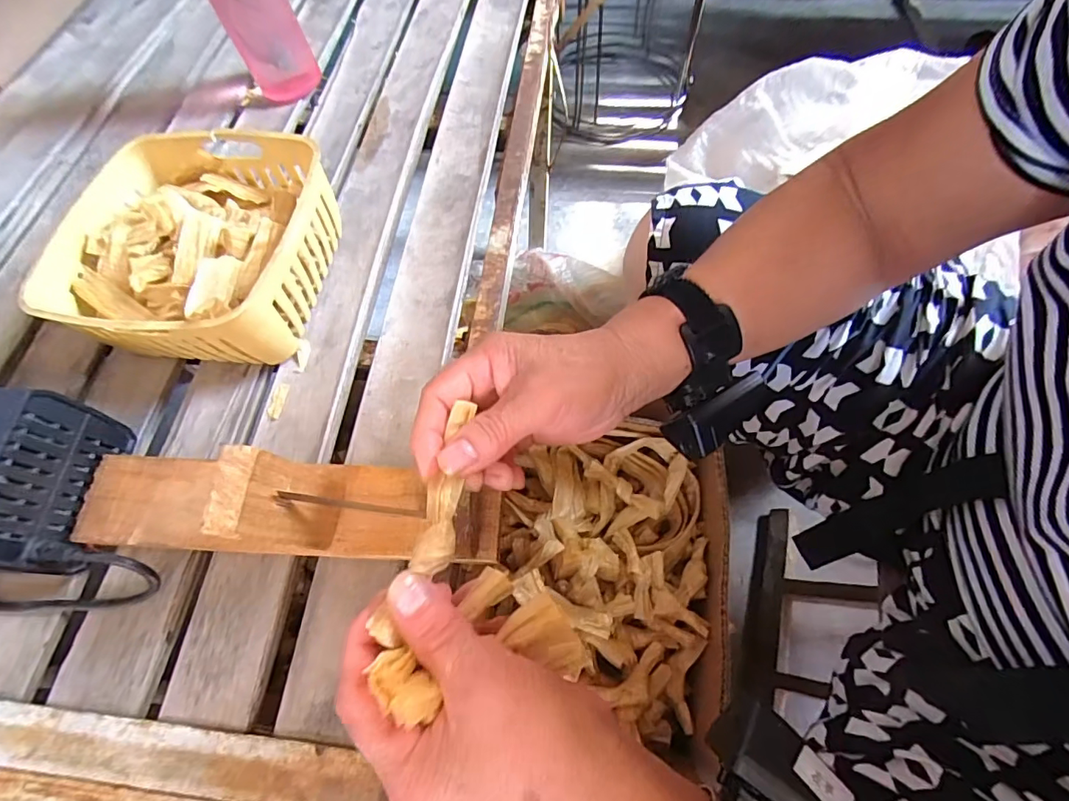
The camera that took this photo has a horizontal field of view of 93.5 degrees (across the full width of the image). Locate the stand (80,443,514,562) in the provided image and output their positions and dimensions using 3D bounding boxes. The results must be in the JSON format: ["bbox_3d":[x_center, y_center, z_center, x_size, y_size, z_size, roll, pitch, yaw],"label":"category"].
[{"bbox_3d":[-0.162,0.054,0.298,0.276,0.125,0.068,5,64,4],"label":"stand"}]

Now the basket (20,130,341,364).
[{"bbox_3d":[-0.268,-0.116,0.397,0.192,0.080,0.178,6,64,4],"label":"basket"}]

